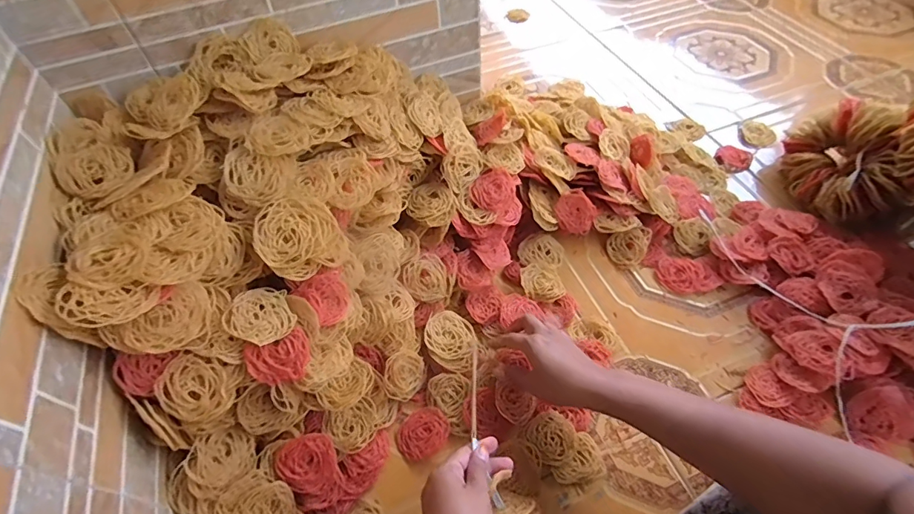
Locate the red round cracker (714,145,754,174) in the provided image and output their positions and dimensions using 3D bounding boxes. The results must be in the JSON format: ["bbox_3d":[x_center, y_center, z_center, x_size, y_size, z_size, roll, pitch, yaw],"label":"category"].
[{"bbox_3d":[0.473,-0.170,0.778,0.056,0.004,0.070,29,61,22],"label":"red round cracker"}]

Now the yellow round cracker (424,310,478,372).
[{"bbox_3d":[-0.007,0.107,0.582,0.064,0.027,0.071,12,56,13],"label":"yellow round cracker"}]

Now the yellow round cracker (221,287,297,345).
[{"bbox_3d":[-0.189,0.056,0.438,0.058,0.007,0.058,11,57,-18],"label":"yellow round cracker"}]

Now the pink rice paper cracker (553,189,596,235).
[{"bbox_3d":[0.173,-0.064,0.663,0.054,0.064,0.007,-38,9,16],"label":"pink rice paper cracker"}]

